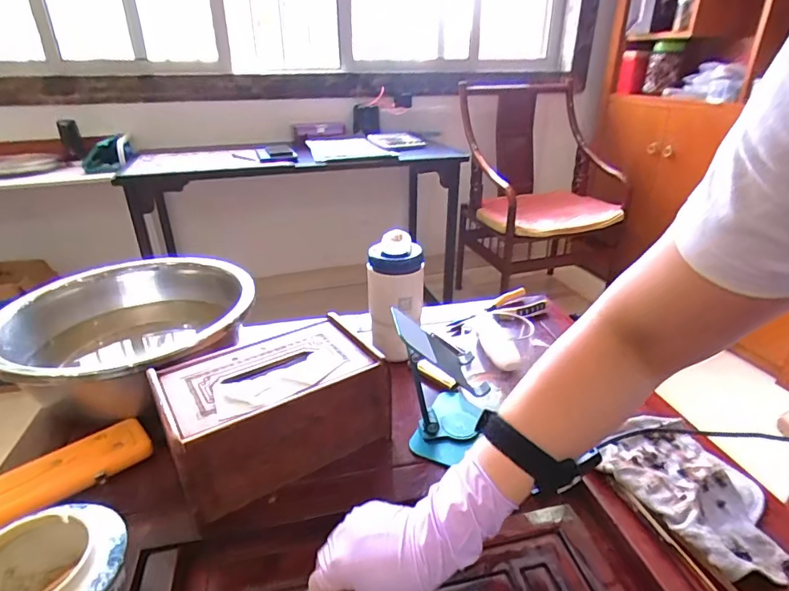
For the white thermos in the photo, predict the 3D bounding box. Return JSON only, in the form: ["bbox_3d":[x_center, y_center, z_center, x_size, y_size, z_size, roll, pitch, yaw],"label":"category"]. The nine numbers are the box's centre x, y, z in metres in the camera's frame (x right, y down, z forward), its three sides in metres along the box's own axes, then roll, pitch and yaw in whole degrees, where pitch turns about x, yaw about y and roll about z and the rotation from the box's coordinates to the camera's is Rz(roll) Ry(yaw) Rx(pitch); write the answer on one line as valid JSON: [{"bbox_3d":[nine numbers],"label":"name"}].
[{"bbox_3d":[0.001,0.002,0.669,0.073,0.167,0.068,-2,26,-3],"label":"white thermos"}]

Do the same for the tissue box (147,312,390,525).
[{"bbox_3d":[-0.132,0.120,0.520,0.212,0.104,0.126,-17,31,-31],"label":"tissue box"}]

